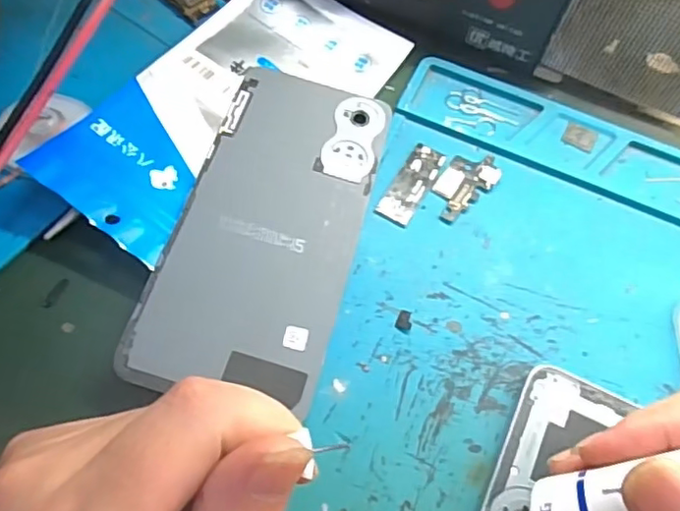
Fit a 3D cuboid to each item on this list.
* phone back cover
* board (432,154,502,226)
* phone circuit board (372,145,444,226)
[{"bbox_3d":[-0.028,-0.016,0.254,0.072,0.011,0.153,14,62,3],"label":"phone back cover"},{"bbox_3d":[0.057,-0.032,0.274,0.022,0.004,0.041,31,64,12],"label":"board"},{"bbox_3d":[0.032,-0.033,0.271,0.015,0.004,0.043,28,64,11],"label":"phone circuit board"}]

